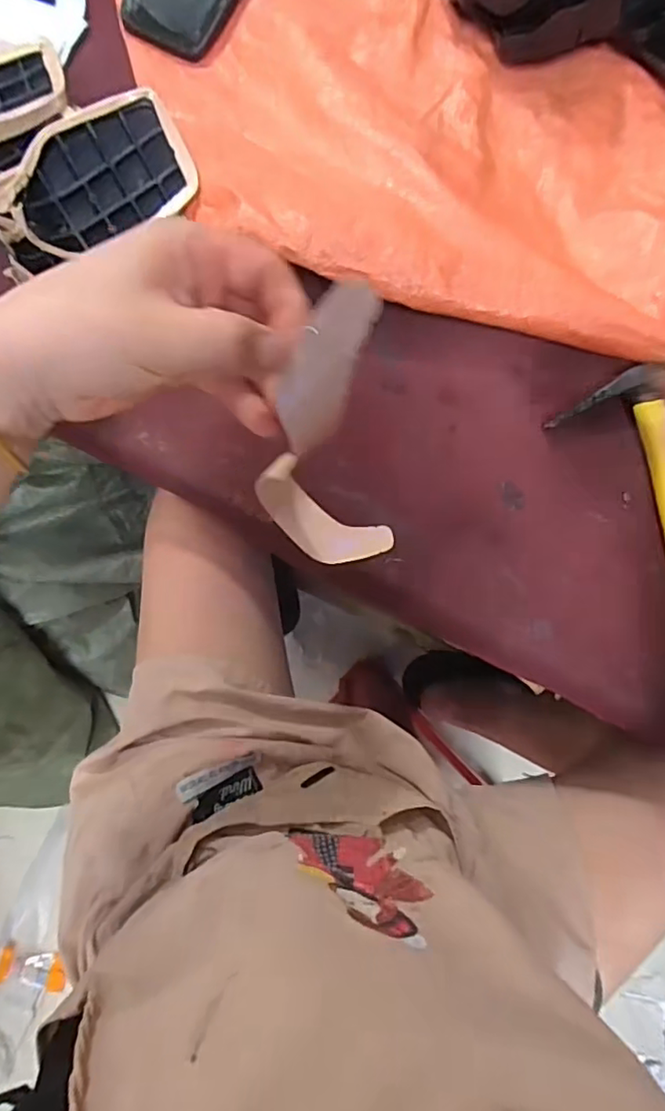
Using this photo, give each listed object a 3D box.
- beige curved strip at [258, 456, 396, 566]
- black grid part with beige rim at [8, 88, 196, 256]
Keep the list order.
[{"bbox_3d":[-0.009,-0.026,0.427,0.100,0.022,0.047,36,85,4],"label":"beige curved strip"},{"bbox_3d":[-0.156,-0.258,0.400,0.116,0.035,0.073,-25,87,-1],"label":"black grid part with beige rim"}]

